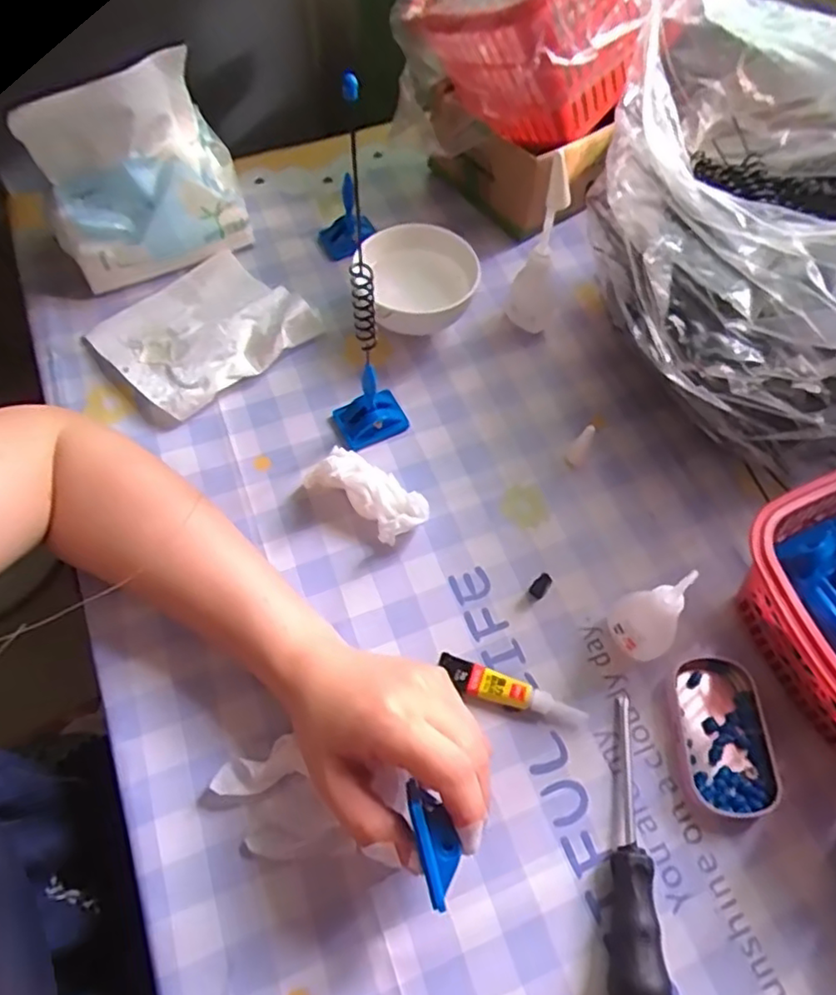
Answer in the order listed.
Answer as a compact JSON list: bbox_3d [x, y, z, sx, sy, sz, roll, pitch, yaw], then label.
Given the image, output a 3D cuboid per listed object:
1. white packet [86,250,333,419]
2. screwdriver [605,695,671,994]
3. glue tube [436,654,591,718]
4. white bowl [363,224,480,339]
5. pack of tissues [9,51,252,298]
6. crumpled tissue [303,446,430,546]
[{"bbox_3d":[-0.156,-0.123,0.455,0.116,0.025,0.125,41,69,20],"label":"white packet"},{"bbox_3d":[0.104,0.177,0.307,0.022,0.026,0.157,7,61,4],"label":"screwdriver"},{"bbox_3d":[0.050,0.108,0.353,0.082,0.012,0.017,19,63,11],"label":"glue tube"},{"bbox_3d":[0.002,-0.152,0.467,0.076,0.055,0.077,0,61,0],"label":"white bowl"},{"bbox_3d":[-0.199,-0.229,0.454,0.128,0.116,0.084,-20,63,-10],"label":"pack of tissues"},{"bbox_3d":[-0.032,-0.005,0.397,0.080,0.040,0.035,37,67,19],"label":"crumpled tissue"}]

